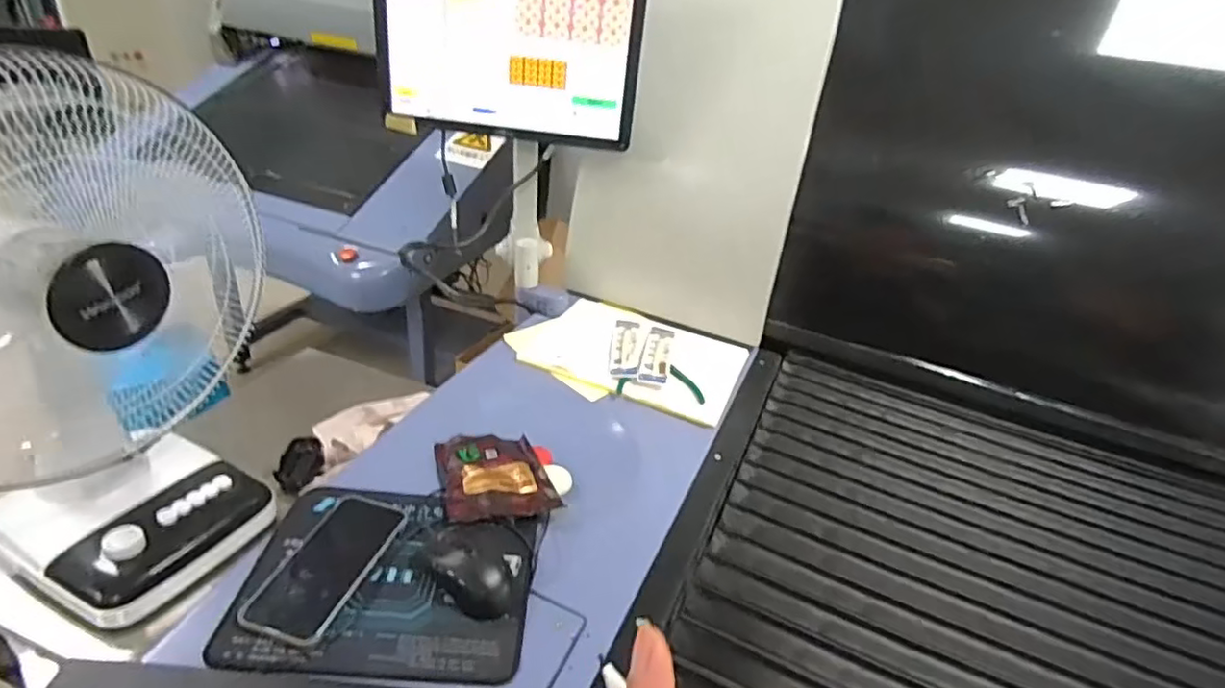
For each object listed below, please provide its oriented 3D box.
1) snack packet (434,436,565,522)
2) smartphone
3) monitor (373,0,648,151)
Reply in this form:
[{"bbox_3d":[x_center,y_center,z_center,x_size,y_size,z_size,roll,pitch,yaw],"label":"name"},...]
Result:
[{"bbox_3d":[-0.136,0.156,0.744,0.123,0.028,0.151,-5,33,-20],"label":"snack packet"},{"bbox_3d":[-0.269,0.209,0.606,0.080,0.007,0.162,13,31,8],"label":"smartphone"},{"bbox_3d":[-0.144,-0.449,0.889,0.370,0.295,0.039,7,31,-1],"label":"monitor"}]

